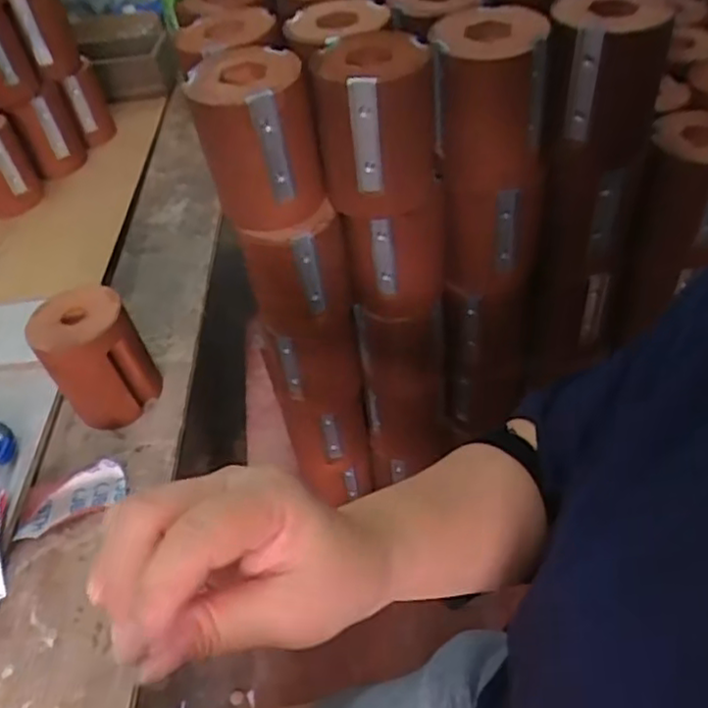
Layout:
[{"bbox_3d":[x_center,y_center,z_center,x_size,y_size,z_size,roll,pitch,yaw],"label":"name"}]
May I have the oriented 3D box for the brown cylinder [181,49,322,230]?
[{"bbox_3d":[-0.068,-0.151,0.476,0.077,0.103,0.073,-15,45,-7],"label":"brown cylinder"}]

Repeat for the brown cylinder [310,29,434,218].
[{"bbox_3d":[0.015,-0.159,0.471,0.079,0.100,0.083,-7,45,1],"label":"brown cylinder"}]

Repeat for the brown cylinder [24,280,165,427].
[{"bbox_3d":[-0.219,0.005,0.575,0.079,0.104,0.074,-30,49,-21],"label":"brown cylinder"}]

